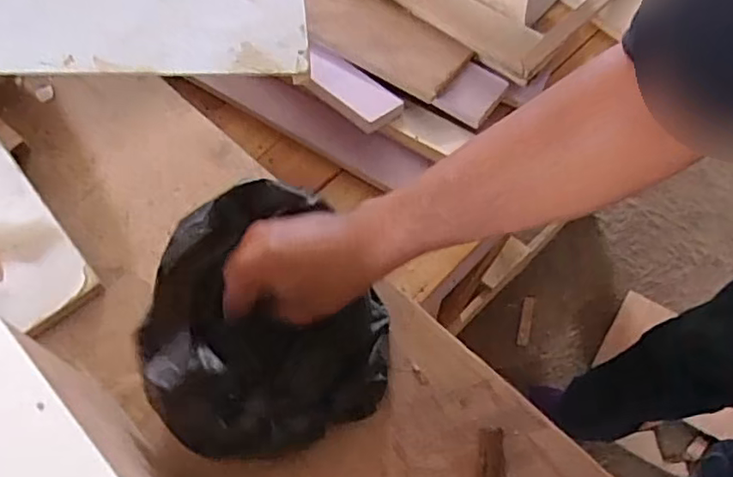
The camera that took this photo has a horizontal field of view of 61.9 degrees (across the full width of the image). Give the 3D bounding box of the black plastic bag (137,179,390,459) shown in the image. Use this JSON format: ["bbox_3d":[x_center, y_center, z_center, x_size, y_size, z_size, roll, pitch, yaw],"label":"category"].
[{"bbox_3d":[-0.073,0.056,0.461,0.163,0.092,0.181,-19,65,-7],"label":"black plastic bag"}]

